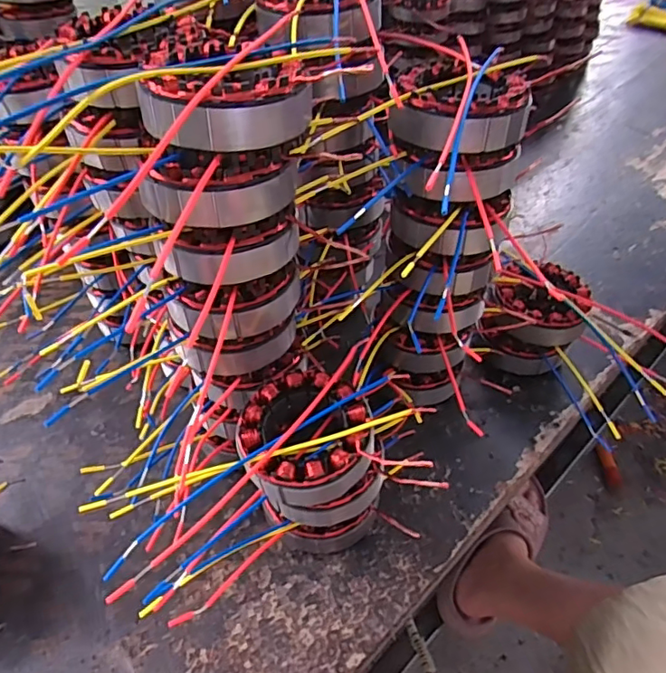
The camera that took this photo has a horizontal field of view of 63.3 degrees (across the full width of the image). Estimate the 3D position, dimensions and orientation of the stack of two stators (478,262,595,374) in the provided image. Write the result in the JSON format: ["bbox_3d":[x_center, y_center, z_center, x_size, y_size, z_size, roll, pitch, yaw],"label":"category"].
[{"bbox_3d":[0.189,-0.016,0.513,0.085,0.086,0.089,20,50,19],"label":"stack of two stators"}]

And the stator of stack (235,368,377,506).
[{"bbox_3d":[-0.017,0.067,0.354,0.087,0.040,0.087,0,46,0],"label":"stator of stack"}]

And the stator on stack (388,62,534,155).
[{"bbox_3d":[0.080,-0.145,0.345,0.087,0.042,0.080,6,47,7],"label":"stator on stack"}]

